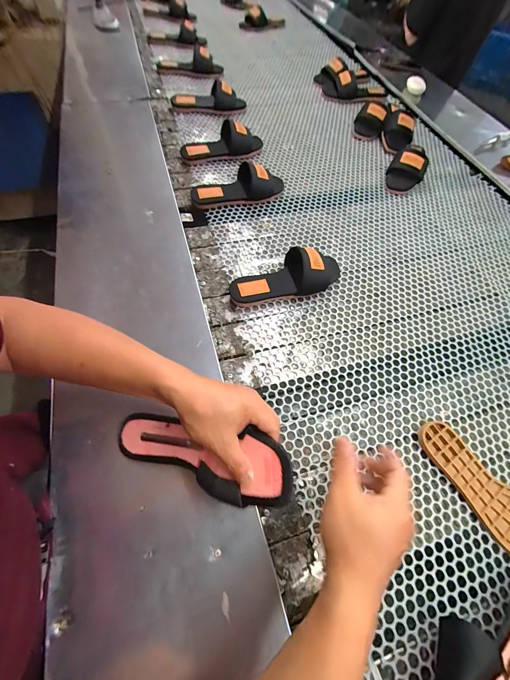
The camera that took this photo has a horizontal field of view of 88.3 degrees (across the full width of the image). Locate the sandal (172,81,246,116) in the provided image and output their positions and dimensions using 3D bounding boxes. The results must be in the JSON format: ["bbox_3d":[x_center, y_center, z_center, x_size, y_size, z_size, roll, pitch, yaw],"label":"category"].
[{"bbox_3d":[-0.142,-0.729,0.791,0.215,0.062,0.083,8,63,0],"label":"sandal"}]

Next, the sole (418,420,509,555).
[{"bbox_3d":[0.335,0.221,0.372,0.078,0.013,0.231,-37,71,-20],"label":"sole"}]

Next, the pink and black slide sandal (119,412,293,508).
[{"bbox_3d":[-0.063,0.137,0.320,0.222,0.037,0.079,8,81,21],"label":"pink and black slide sandal"}]

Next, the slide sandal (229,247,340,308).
[{"bbox_3d":[0.061,-0.124,0.498,0.219,0.069,0.081,-10,64,-9],"label":"slide sandal"}]

